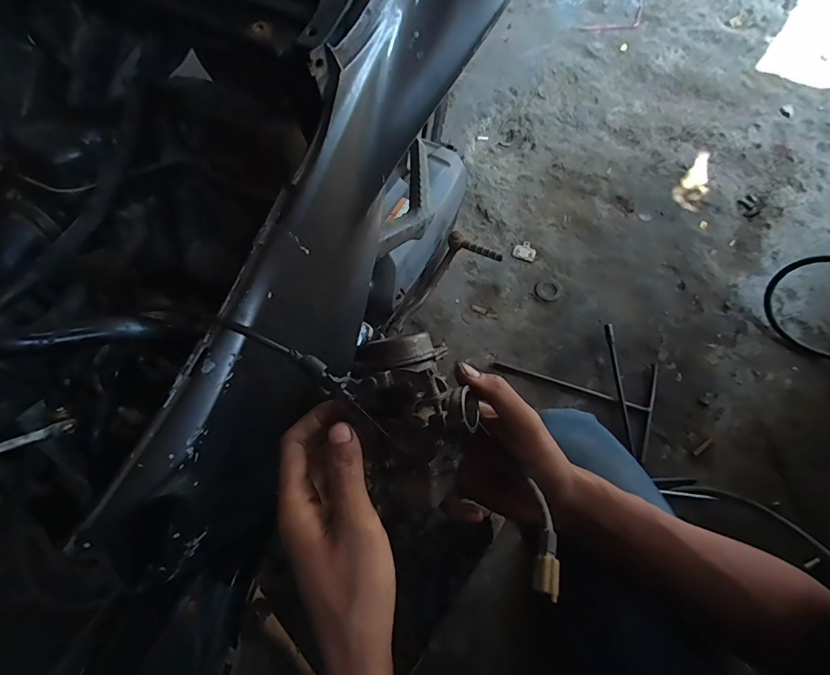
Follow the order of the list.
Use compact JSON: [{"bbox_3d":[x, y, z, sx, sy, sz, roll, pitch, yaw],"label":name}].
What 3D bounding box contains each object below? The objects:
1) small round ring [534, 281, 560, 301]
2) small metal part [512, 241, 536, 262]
[{"bbox_3d":[0.289,-0.103,0.926,0.049,0.004,0.053,-1,66,2],"label":"small round ring"},{"bbox_3d":[0.256,-0.203,0.980,0.051,0.006,0.053,-1,66,2],"label":"small metal part"}]

